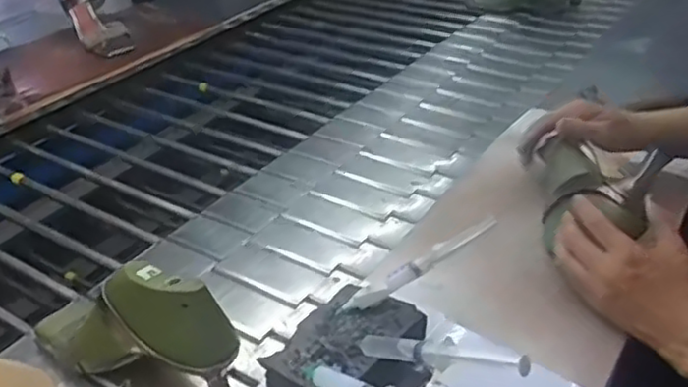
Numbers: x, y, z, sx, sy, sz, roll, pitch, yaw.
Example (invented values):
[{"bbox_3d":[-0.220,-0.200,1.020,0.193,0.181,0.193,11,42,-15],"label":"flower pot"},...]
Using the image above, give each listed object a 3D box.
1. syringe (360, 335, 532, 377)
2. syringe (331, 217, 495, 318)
[{"bbox_3d":[0.074,0.124,0.535,0.143,0.015,0.016,-2,26,38],"label":"syringe"},{"bbox_3d":[0.069,0.068,0.641,0.169,0.023,0.019,-30,39,-12],"label":"syringe"}]

